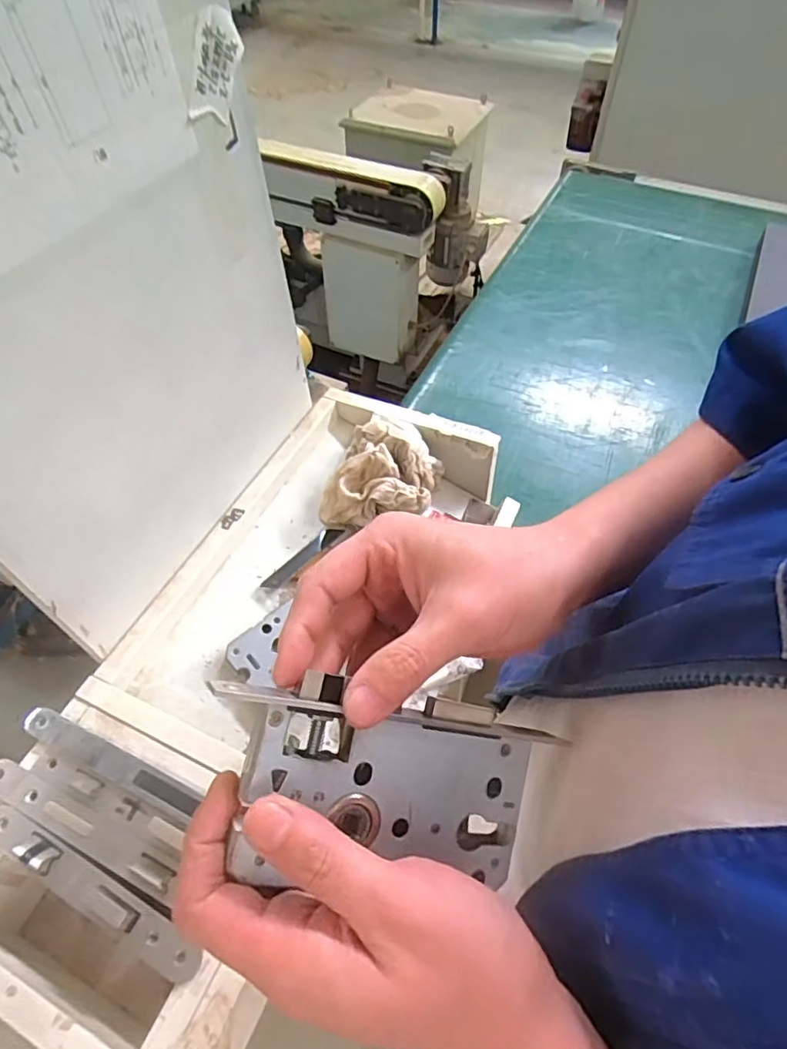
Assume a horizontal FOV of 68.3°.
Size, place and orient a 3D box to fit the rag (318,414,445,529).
[{"bbox_3d":[-0.008,-0.058,0.588,0.100,0.058,0.132,13,56,9],"label":"rag"}]

